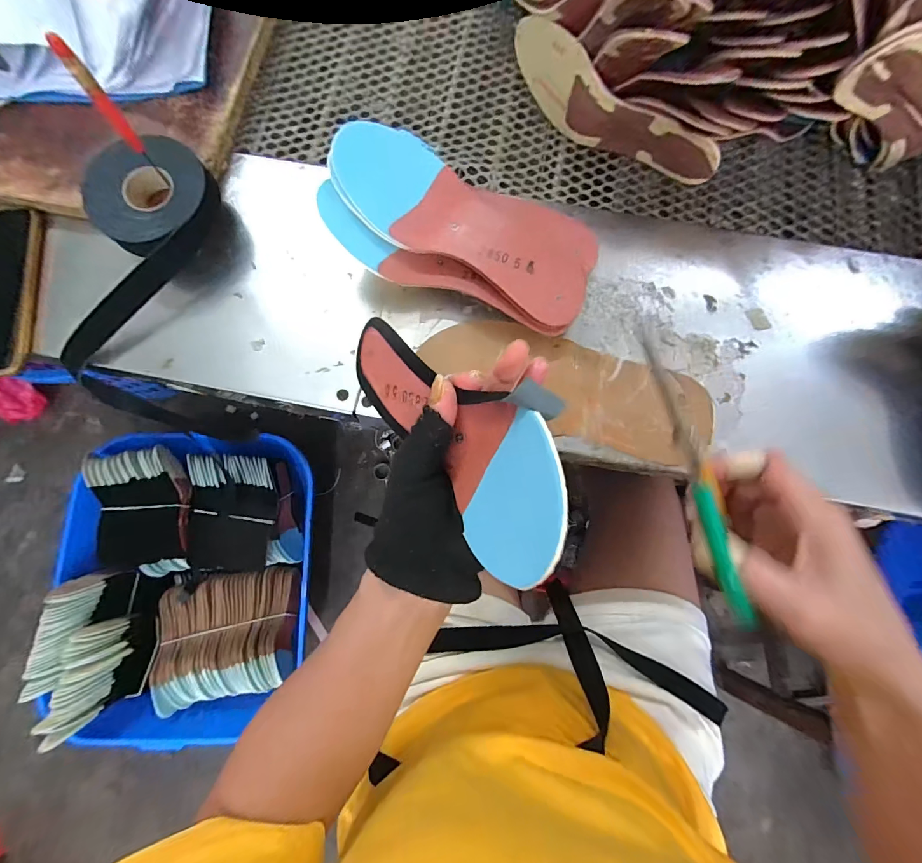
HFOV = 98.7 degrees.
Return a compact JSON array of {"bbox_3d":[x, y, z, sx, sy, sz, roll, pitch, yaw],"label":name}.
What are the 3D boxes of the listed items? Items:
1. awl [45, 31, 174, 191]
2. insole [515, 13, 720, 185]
[{"bbox_3d":[-0.254,-0.231,0.292,0.011,0.101,0.015,-42,81,-8],"label":"awl"},{"bbox_3d":[0.145,-0.309,0.383,0.218,0.066,0.030,30,76,-6],"label":"insole"}]

